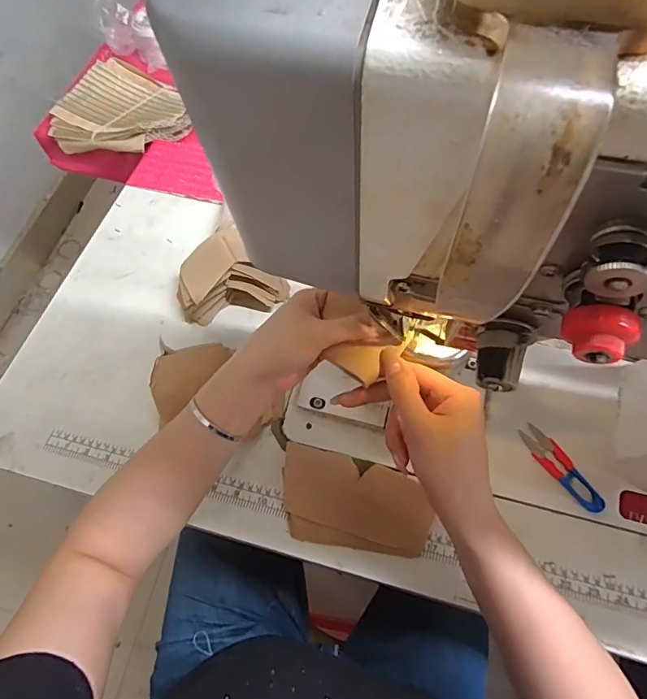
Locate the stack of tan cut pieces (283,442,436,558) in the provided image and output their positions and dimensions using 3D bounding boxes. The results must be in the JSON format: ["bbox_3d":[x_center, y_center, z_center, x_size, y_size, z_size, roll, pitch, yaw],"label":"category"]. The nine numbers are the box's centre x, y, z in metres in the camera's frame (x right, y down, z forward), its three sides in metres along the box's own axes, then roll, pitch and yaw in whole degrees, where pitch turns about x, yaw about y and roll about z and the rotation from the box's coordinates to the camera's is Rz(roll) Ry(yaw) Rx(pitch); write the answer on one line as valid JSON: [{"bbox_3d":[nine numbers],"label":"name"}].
[{"bbox_3d":[0.031,0.157,0.473,0.154,0.008,0.089,10,71,10],"label":"stack of tan cut pieces"}]

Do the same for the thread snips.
[{"bbox_3d":[0.247,0.122,0.475,0.028,0.007,0.101,-34,68,-13],"label":"thread snips"}]

